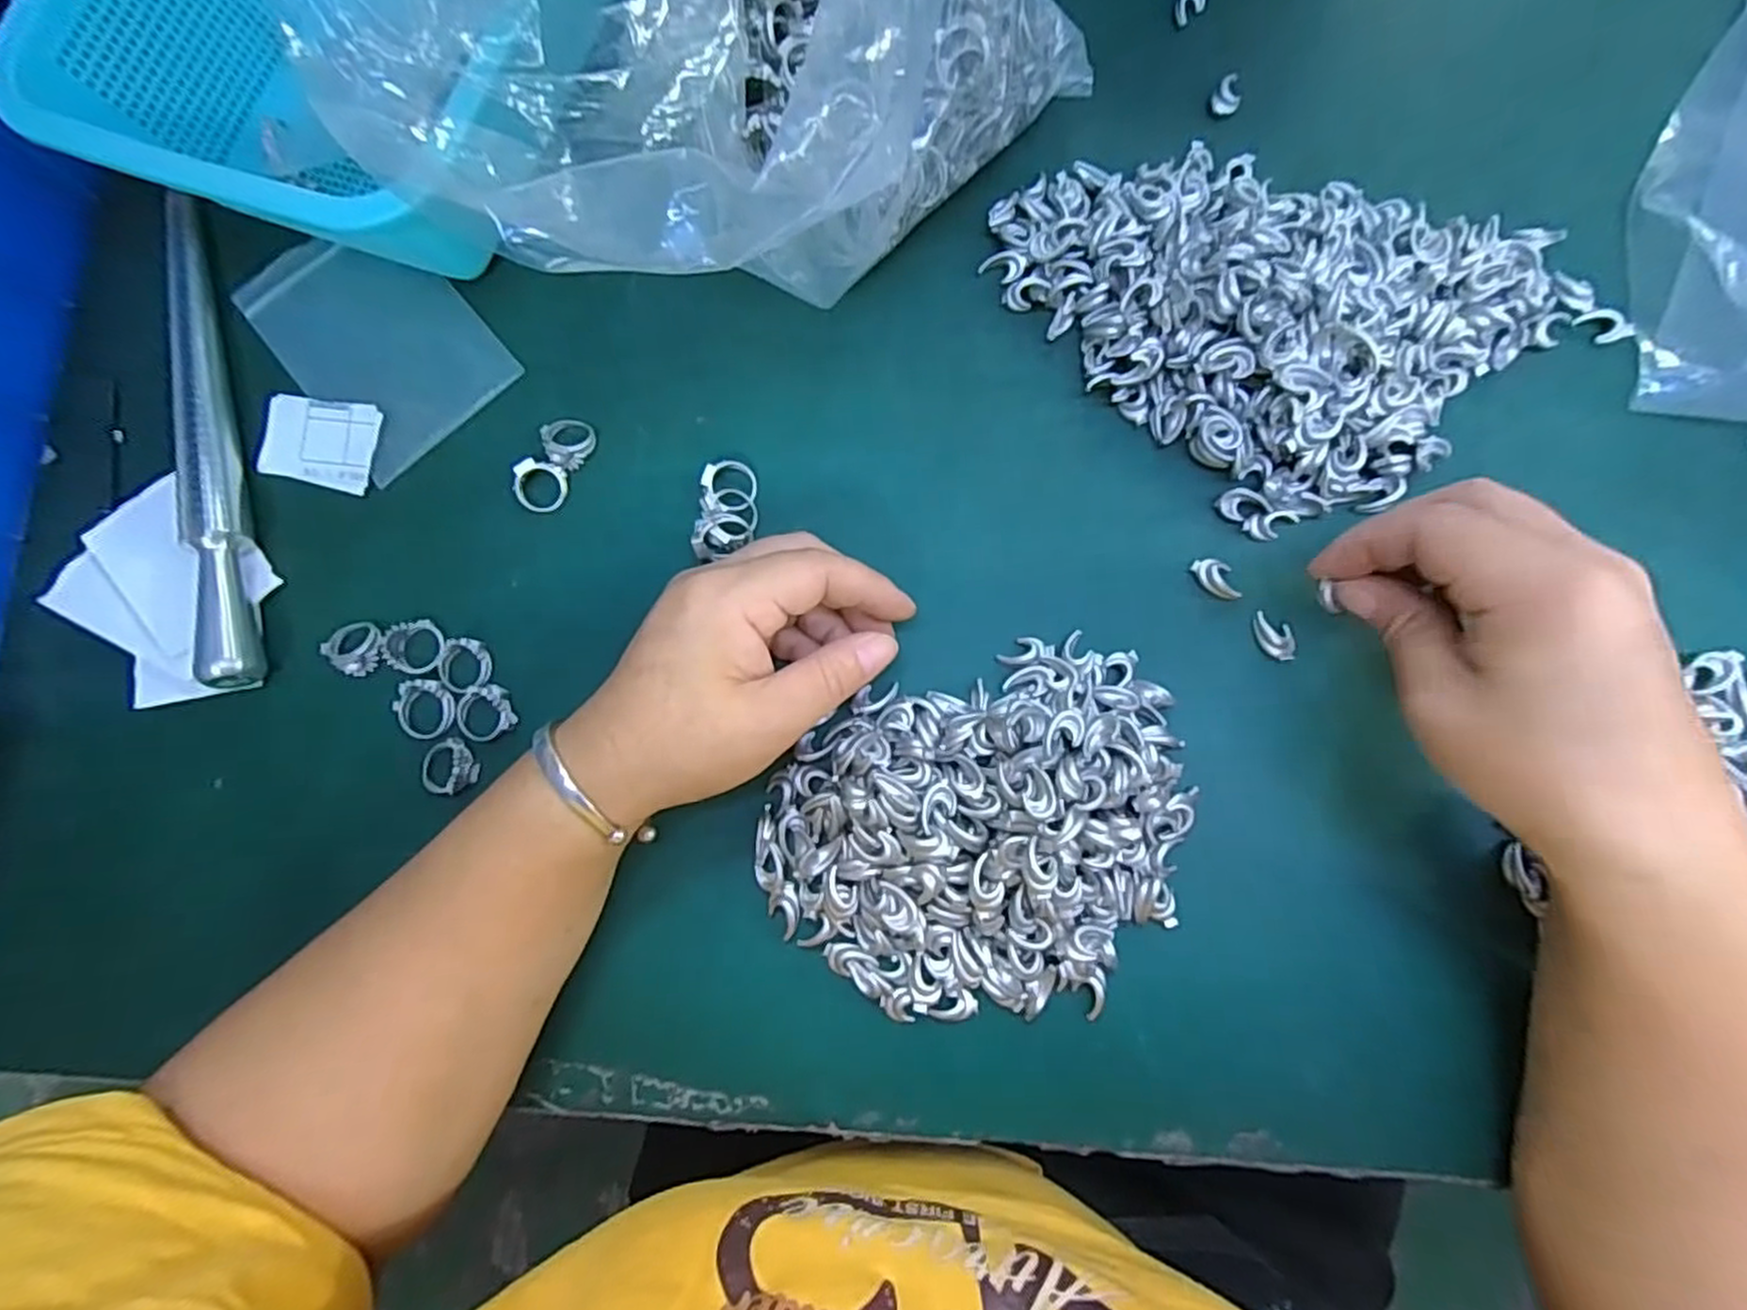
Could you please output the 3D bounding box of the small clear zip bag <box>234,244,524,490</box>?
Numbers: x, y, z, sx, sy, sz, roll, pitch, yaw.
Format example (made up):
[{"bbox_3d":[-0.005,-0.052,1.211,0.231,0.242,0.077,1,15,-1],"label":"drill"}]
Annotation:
[{"bbox_3d":[-0.224,-0.145,0.334,0.080,0.006,0.123,-42,81,-4],"label":"small clear zip bag"}]

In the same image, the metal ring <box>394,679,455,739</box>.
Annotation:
[{"bbox_3d":[-0.183,0.022,0.299,0.022,0.008,0.024,-1,80,4],"label":"metal ring"}]

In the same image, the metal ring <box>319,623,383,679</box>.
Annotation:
[{"bbox_3d":[-0.215,-0.003,0.305,0.023,0.009,0.022,-1,80,4],"label":"metal ring"}]

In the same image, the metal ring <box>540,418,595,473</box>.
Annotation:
[{"bbox_3d":[-0.131,-0.091,0.314,0.022,0.008,0.022,0,84,4],"label":"metal ring"}]

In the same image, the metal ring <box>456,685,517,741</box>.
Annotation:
[{"bbox_3d":[-0.158,0.024,0.298,0.023,0.005,0.021,-1,80,4],"label":"metal ring"}]

